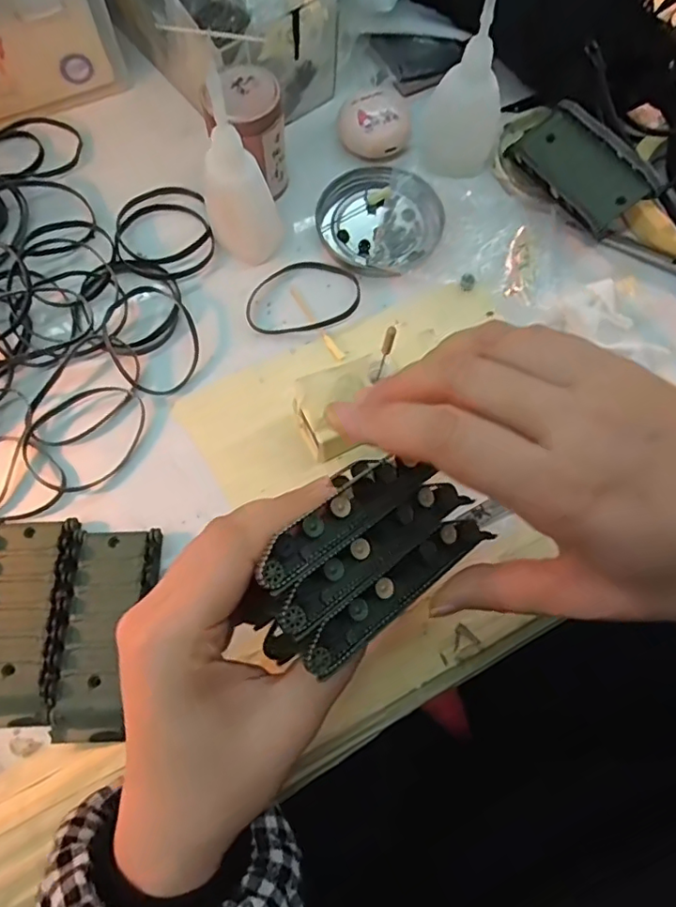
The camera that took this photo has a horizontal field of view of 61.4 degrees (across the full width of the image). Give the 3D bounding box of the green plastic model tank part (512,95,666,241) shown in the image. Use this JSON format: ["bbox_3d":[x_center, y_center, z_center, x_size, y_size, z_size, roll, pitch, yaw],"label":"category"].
[{"bbox_3d":[0.147,-0.178,0.349,0.043,0.013,0.092,-39,67,18],"label":"green plastic model tank part"}]

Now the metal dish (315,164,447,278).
[{"bbox_3d":[0.027,-0.149,0.363,0.075,0.012,0.082,0,72,-1],"label":"metal dish"}]

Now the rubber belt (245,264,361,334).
[{"bbox_3d":[-0.021,-0.096,0.347,0.070,0.004,0.046,-5,73,-3],"label":"rubber belt"}]

